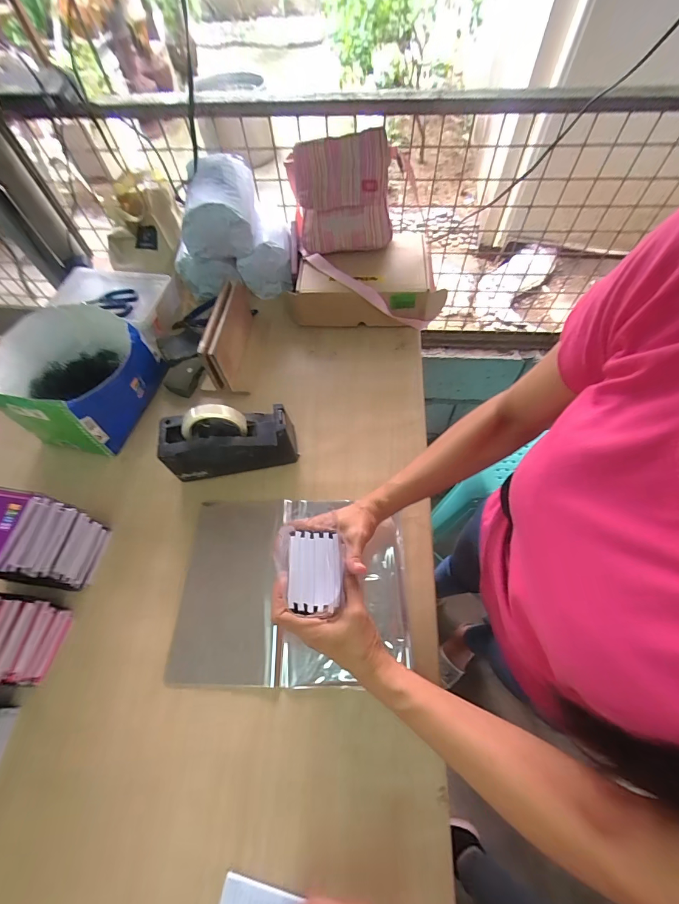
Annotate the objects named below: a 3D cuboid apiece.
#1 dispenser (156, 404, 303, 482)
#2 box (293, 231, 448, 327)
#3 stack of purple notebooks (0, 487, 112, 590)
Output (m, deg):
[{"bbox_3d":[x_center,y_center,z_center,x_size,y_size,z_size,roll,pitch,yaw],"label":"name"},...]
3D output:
[{"bbox_3d":[-0.175,-0.019,0.579,0.203,0.126,0.073,-8,61,-3],"label":"dispenser"},{"bbox_3d":[0.054,-0.376,0.780,0.315,0.086,0.227,-1,61,2],"label":"box"},{"bbox_3d":[-0.427,0.114,0.479,0.135,0.164,0.107,10,56,1],"label":"stack of purple notebooks"}]

